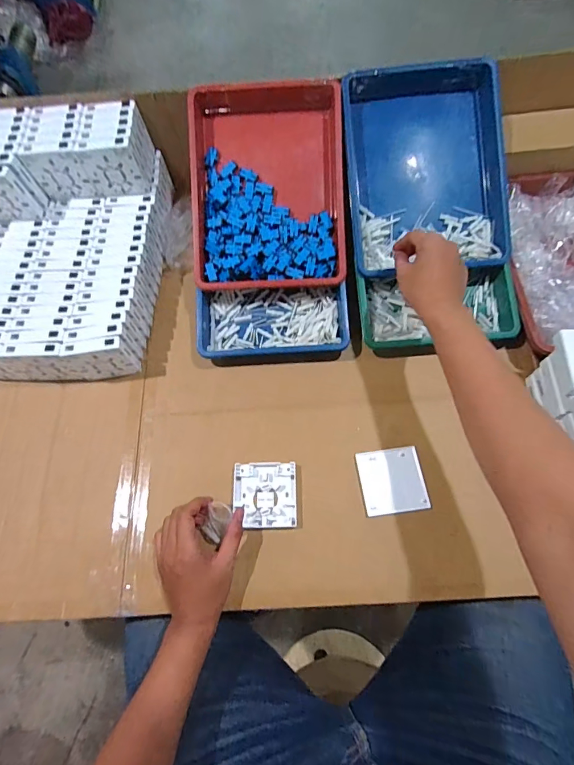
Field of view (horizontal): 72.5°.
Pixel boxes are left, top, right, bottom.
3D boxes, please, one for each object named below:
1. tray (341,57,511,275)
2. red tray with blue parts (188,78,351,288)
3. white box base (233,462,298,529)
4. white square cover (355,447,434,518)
[{"bbox_3d":[0.217,-0.334,0.621,0.241,0.048,0.314,-5,93,1],"label":"tray"},{"bbox_3d":[-0.032,-0.312,0.622,0.238,0.055,0.323,-2,86,0],"label":"red tray with blue parts"},{"bbox_3d":[-0.030,0.155,0.541,0.086,0.009,0.086,-1,66,1],"label":"white box base"},{"bbox_3d":[0.146,0.136,0.544,0.087,0.007,0.086,-7,66,-2],"label":"white square cover"}]

